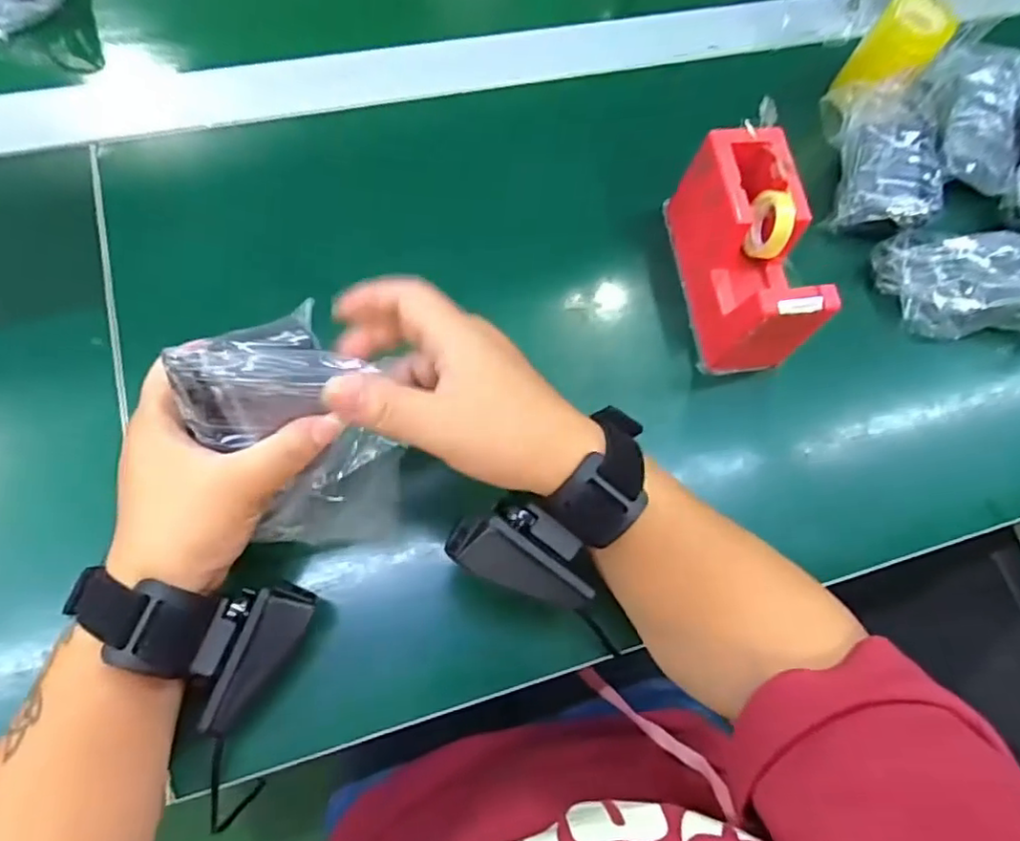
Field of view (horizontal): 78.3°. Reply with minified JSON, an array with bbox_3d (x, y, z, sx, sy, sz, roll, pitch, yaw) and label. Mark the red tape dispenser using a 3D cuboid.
[{"bbox_3d":[0.146,-0.103,0.389,0.055,0.084,0.124,-4,65,-5],"label":"red tape dispenser"}]

